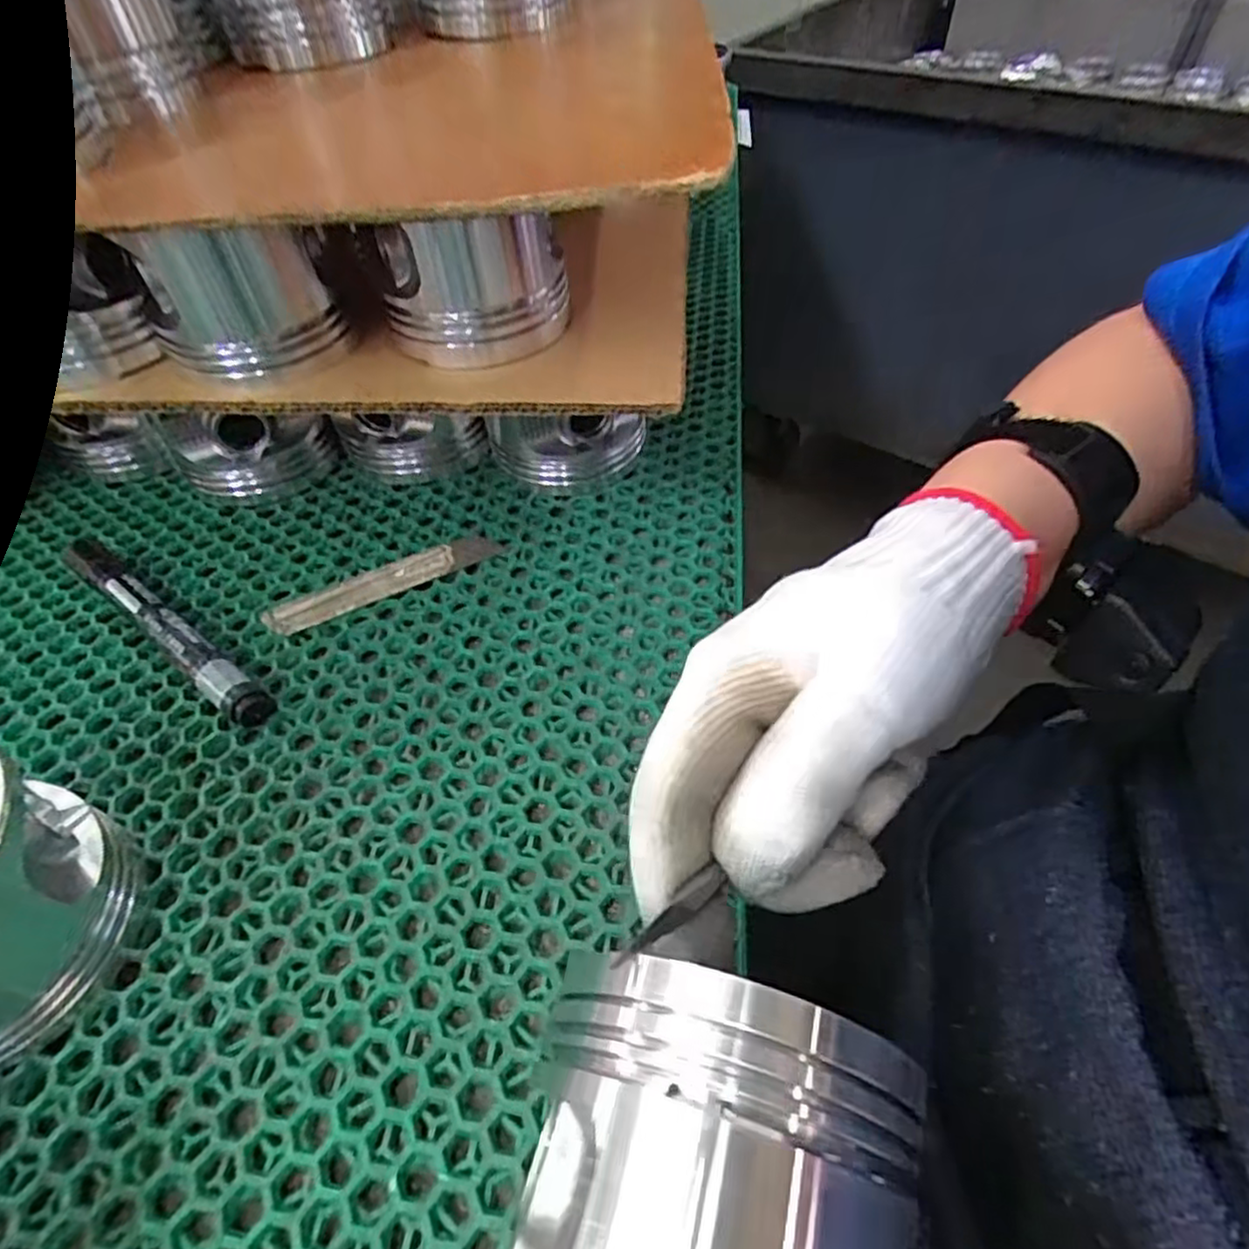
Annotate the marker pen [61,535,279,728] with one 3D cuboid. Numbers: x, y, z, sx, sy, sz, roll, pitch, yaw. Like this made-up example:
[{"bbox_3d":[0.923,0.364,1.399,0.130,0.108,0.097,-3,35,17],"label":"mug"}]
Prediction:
[{"bbox_3d":[-0.191,0.003,0.287,0.141,0.017,0.015,30,57,24],"label":"marker pen"}]

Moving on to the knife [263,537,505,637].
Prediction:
[{"bbox_3d":[-0.107,-0.020,0.311,0.103,0.004,0.020,-22,53,-16],"label":"knife"}]

